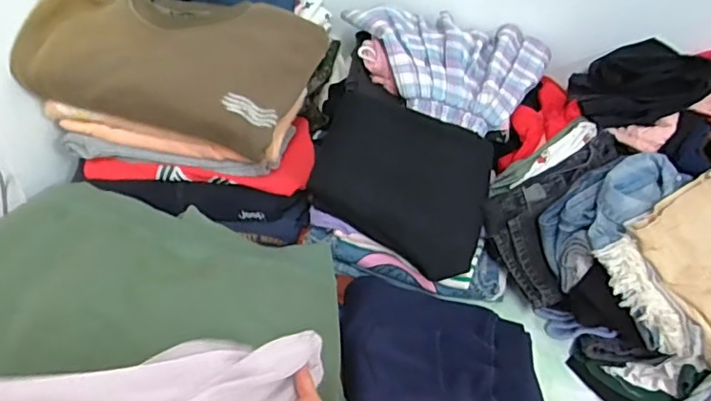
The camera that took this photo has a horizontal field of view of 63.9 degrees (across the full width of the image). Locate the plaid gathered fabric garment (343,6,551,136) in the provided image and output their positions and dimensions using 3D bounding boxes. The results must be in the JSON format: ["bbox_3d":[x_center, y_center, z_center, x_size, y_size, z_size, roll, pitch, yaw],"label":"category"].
[{"bbox_3d":[0.202,-0.262,0.995,0.340,0.064,0.321,-15,51,-20],"label":"plaid gathered fabric garment"}]

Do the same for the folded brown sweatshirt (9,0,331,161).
[{"bbox_3d":[-0.254,-0.197,0.805,0.392,0.113,0.194,15,48,6],"label":"folded brown sweatshirt"}]

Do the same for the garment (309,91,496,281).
[{"bbox_3d":[0.074,-0.031,0.871,0.277,0.060,0.225,24,84,8],"label":"garment"}]

